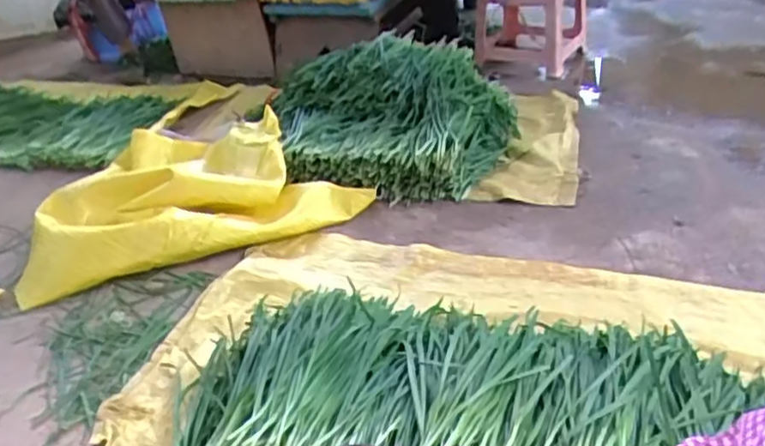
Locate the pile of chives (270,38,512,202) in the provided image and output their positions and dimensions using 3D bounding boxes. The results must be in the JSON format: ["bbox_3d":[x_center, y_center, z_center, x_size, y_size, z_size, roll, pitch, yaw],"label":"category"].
[{"bbox_3d":[0.023,-0.306,1.642,0.600,0.192,0.593,-1,32,8],"label":"pile of chives"}]

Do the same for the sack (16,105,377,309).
[{"bbox_3d":[-0.415,-0.079,1.398,0.657,0.129,0.457,-19,34,-20],"label":"sack"}]

